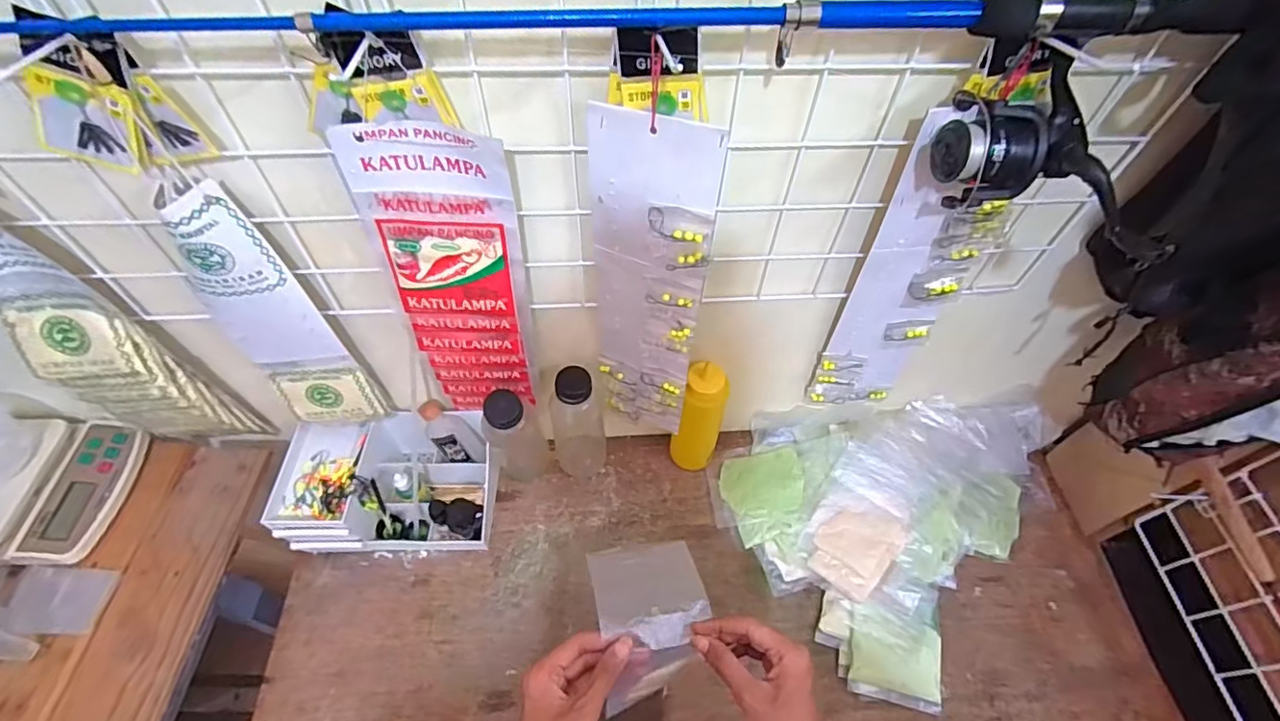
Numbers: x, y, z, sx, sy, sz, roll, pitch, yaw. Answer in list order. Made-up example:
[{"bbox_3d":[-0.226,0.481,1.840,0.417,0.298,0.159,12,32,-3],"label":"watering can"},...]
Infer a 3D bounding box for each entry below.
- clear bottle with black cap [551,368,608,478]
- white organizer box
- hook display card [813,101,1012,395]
[{"bbox_3d":[-0.077,0.077,0.698,0.063,0.199,0.056,-8,55,-8],"label":"clear bottle with black cap"},{"bbox_3d":[-0.304,0.152,0.698,0.230,0.110,0.142,-4,54,-5],"label":"white organizer box"},{"bbox_3d":[0.256,-0.062,0.560,0.111,0.388,0.023,0,54,-2],"label":"hook display card"}]

